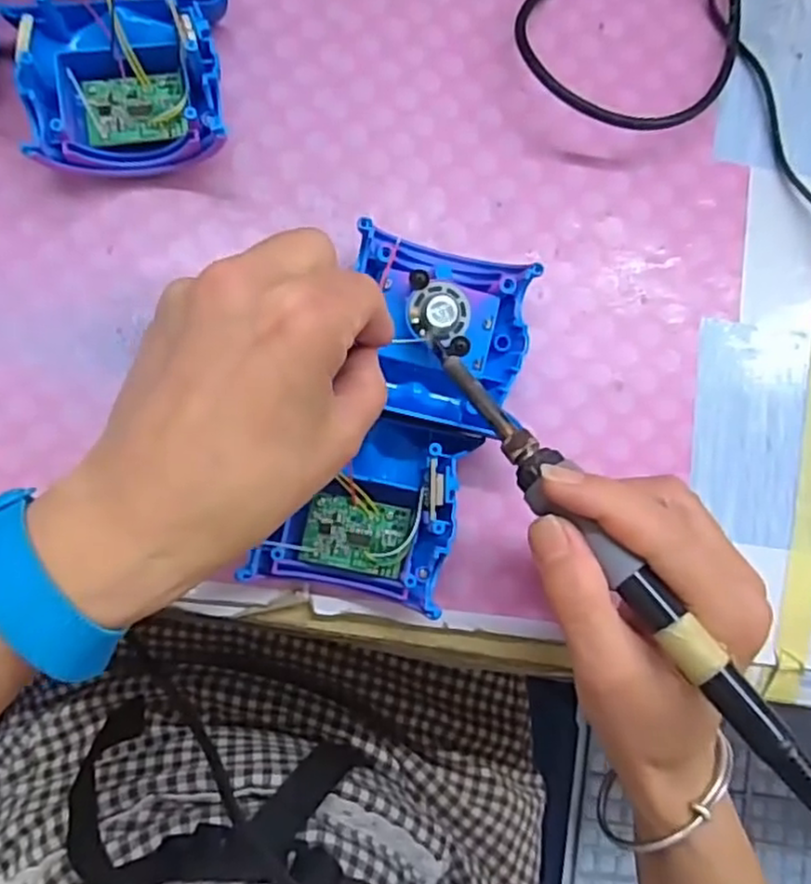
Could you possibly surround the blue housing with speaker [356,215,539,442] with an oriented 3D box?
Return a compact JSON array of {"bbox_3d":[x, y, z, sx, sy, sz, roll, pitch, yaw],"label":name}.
[{"bbox_3d":[0.014,-0.049,0.302,0.079,0.033,0.075,12,84,-4],"label":"blue housing with speaker"}]

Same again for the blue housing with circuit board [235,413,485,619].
[{"bbox_3d":[-0.016,0.027,0.300,0.078,0.038,0.083,17,81,-4],"label":"blue housing with circuit board"}]

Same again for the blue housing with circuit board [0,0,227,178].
[{"bbox_3d":[-0.122,-0.159,0.311,0.081,0.038,0.077,1,83,-7],"label":"blue housing with circuit board"}]

